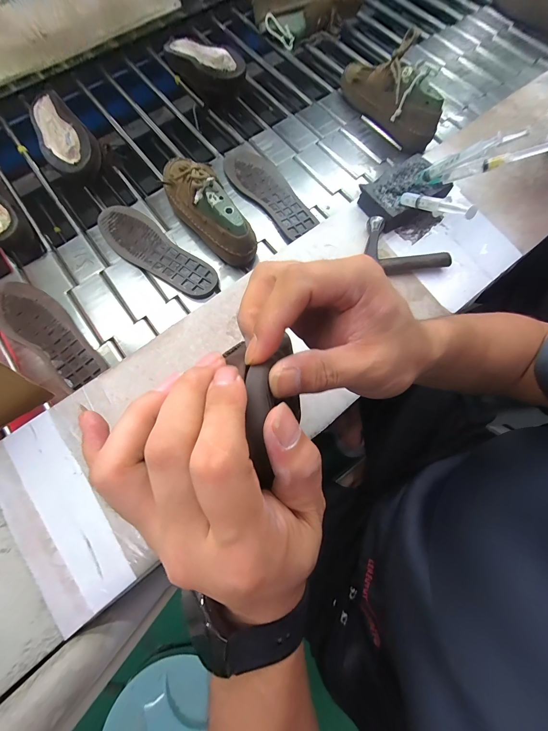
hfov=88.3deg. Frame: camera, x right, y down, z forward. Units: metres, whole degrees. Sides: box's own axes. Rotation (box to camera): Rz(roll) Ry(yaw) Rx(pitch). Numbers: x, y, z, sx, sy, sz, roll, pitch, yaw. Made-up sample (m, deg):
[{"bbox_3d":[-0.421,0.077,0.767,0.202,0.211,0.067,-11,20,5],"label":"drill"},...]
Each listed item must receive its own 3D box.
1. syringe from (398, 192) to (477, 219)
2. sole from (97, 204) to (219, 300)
[{"bbox_3d":[0.219,-0.224,0.391,0.020,0.022,0.135,-22,41,-7],"label":"syringe"},{"bbox_3d":[-0.215,-0.207,0.513,0.270,0.016,0.085,36,76,9],"label":"sole"}]

